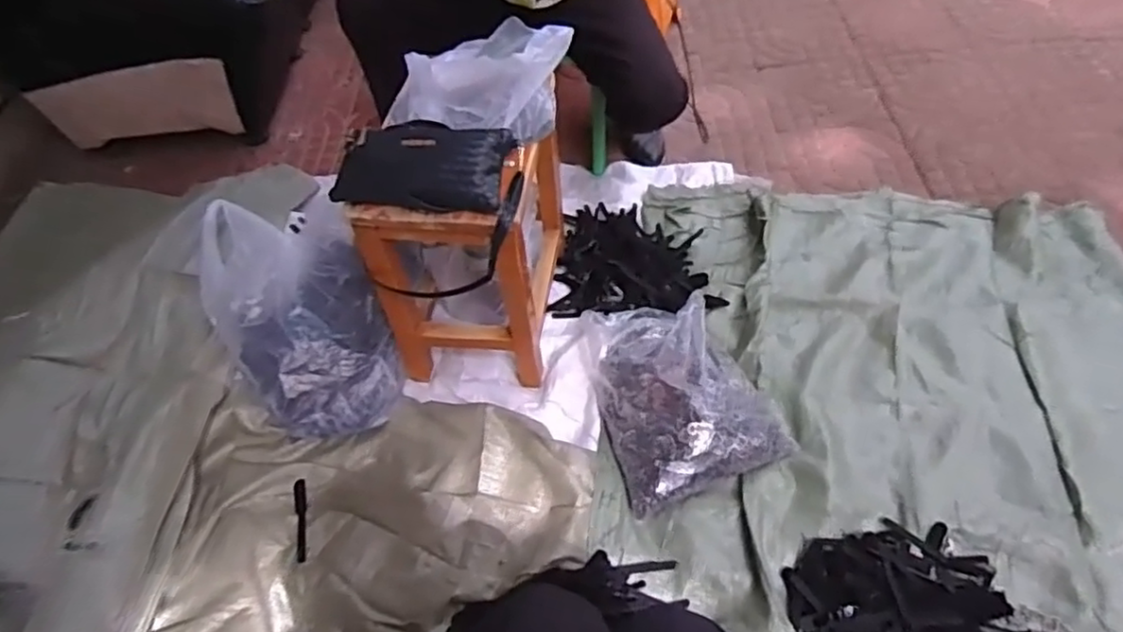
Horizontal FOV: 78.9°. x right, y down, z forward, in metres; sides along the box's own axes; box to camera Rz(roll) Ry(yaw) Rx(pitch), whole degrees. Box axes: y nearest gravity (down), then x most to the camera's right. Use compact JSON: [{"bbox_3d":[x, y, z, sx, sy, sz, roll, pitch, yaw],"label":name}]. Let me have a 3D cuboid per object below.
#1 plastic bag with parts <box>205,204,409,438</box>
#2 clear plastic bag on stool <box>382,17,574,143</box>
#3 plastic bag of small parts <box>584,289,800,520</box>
[{"bbox_3d":[-0.425,-0.008,1.120,0.249,0.173,0.406,-25,55,-13],"label":"plastic bag with parts"},{"bbox_3d":[-0.110,-0.347,0.958,0.232,0.081,0.208,7,54,15],"label":"clear plastic bag on stool"},{"bbox_3d":[0.185,0.105,1.028,0.251,0.086,0.305,-15,53,-5],"label":"plastic bag of small parts"}]

